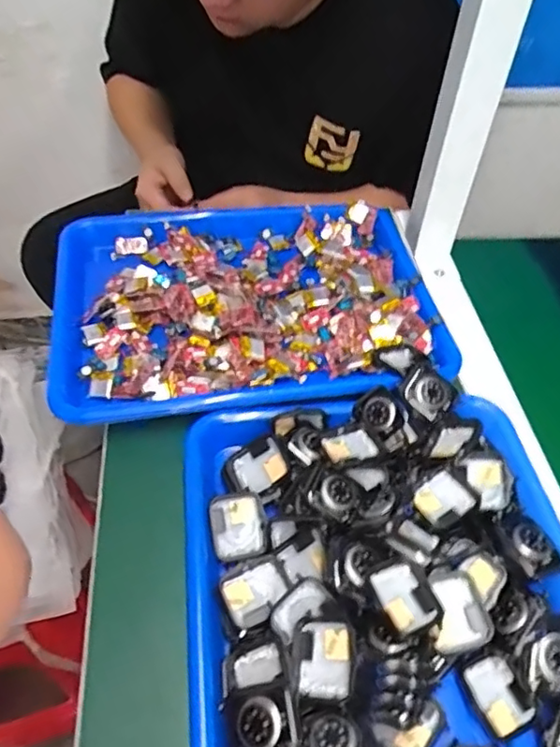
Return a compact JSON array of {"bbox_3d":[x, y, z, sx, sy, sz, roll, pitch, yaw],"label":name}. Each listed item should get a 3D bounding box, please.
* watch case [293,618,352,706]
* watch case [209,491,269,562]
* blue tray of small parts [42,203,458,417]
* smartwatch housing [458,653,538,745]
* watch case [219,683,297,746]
[{"bbox_3d":[0.024,0.160,0.329,0.030,0.014,0.042,2,51,-3],"label":"watch case"},{"bbox_3d":[-0.028,0.105,0.405,0.036,0.008,0.043,-11,68,-6],"label":"watch case"},{"bbox_3d":[-0.034,-0.066,0.535,0.328,0.035,0.239,-8,50,-8],"label":"blue tray of small parts"},{"bbox_3d":[0.129,0.189,0.347,0.034,0.009,0.042,-18,53,-17],"label":"smartwatch housing"},{"bbox_3d":[-0.011,0.184,0.308,0.041,0.010,0.032,-22,58,12],"label":"watch case"}]

